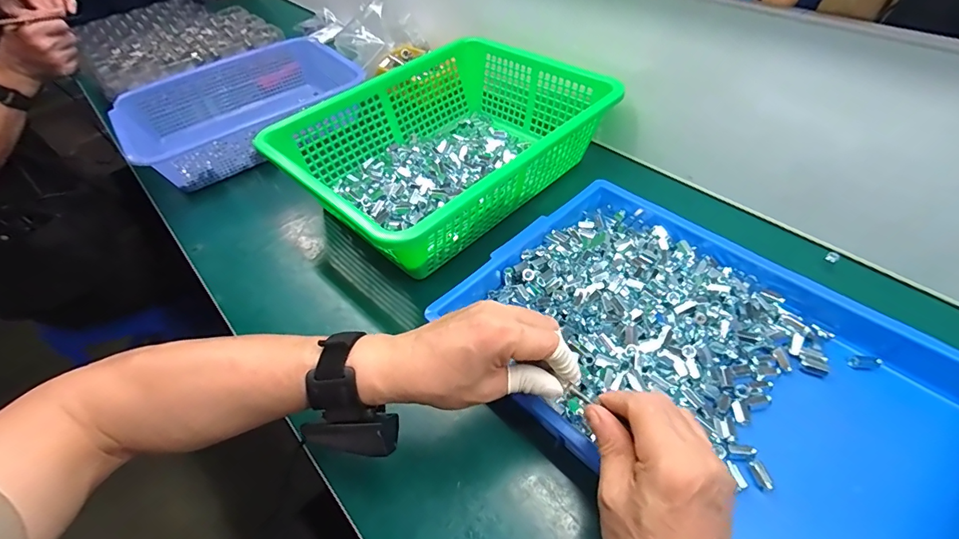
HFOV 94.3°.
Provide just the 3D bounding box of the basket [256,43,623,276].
[{"bbox_3d":[-0.042,-0.168,0.607,0.380,0.110,0.299,-38,56,-25],"label":"basket"}]

